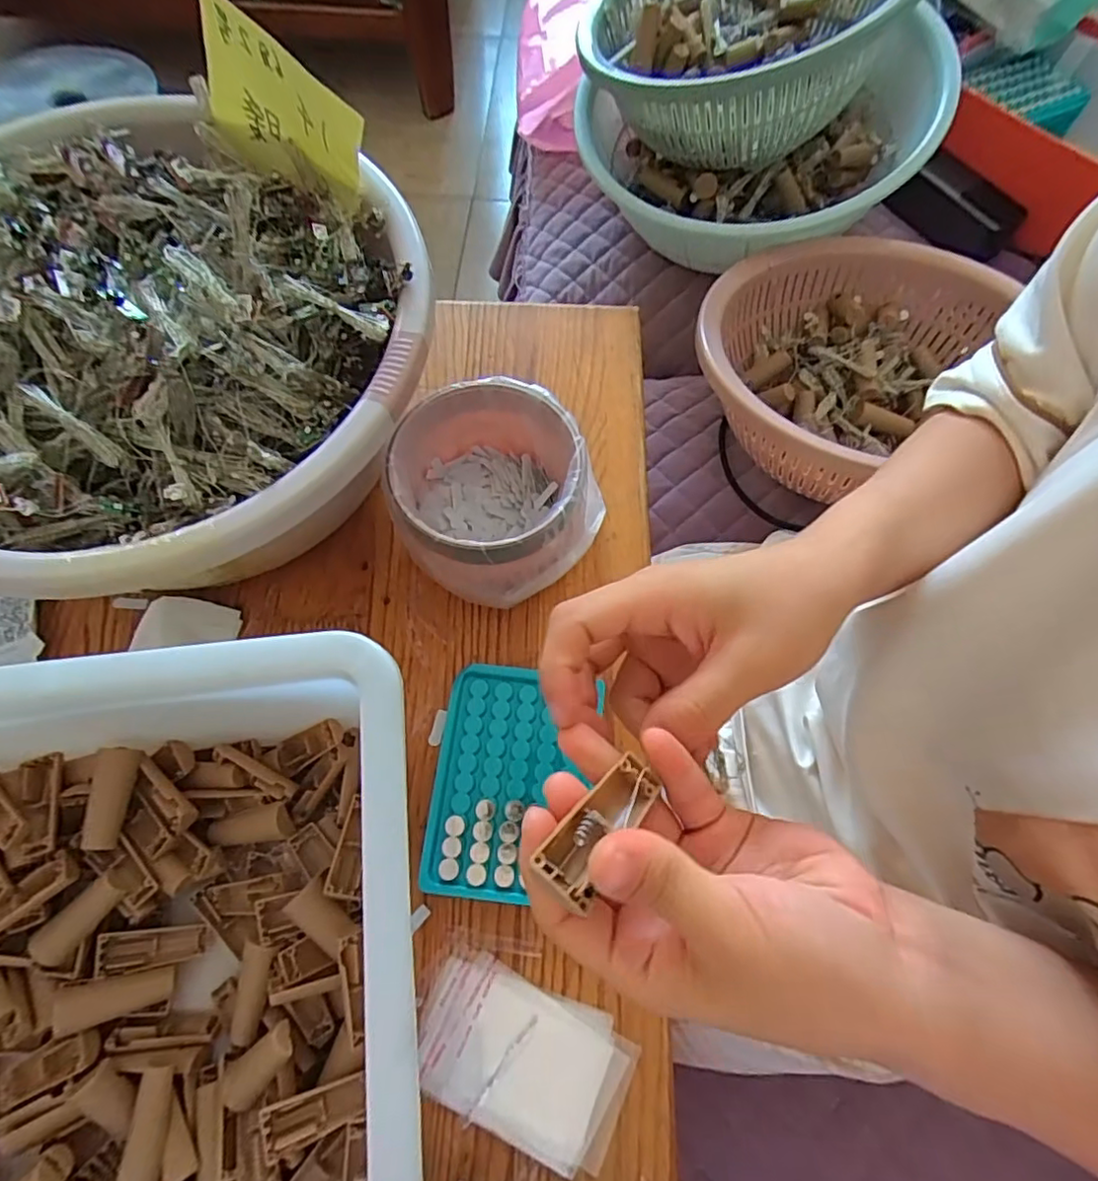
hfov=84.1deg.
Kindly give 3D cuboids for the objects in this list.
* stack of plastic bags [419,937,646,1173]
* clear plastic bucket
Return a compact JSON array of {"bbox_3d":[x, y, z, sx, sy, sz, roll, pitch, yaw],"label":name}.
[{"bbox_3d":[-0.013,0.244,0.328,0.114,0.004,0.081,21,69,7],"label":"stack of plastic bags"},{"bbox_3d":[-0.035,-0.063,0.399,0.115,0.084,0.118,0,68,-1],"label":"clear plastic bucket"}]

